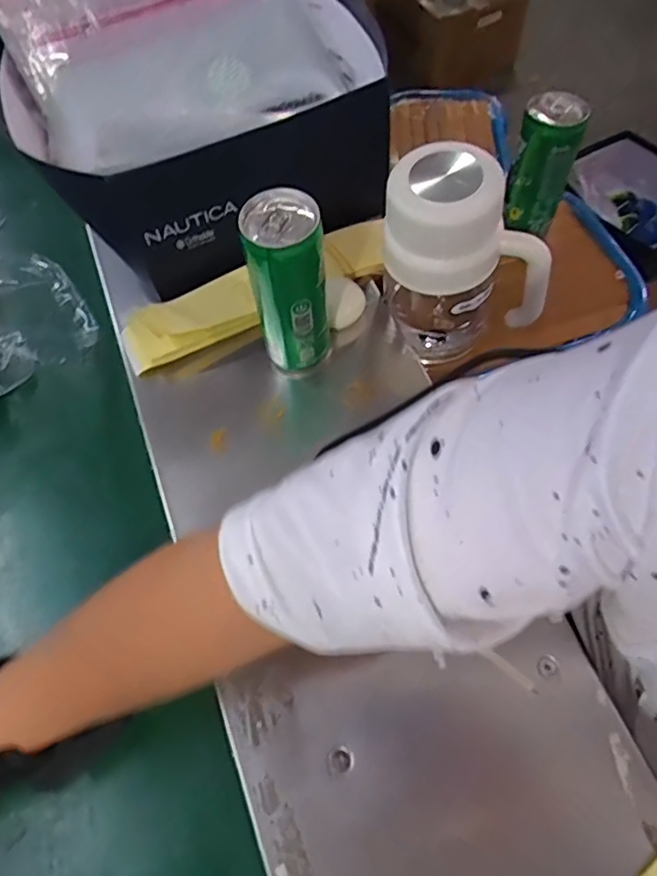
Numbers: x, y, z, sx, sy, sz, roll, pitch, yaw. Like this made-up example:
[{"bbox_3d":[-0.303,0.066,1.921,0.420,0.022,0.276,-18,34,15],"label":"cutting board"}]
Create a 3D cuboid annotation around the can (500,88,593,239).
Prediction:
[{"bbox_3d":[0.207,-0.261,0.563,0.057,0.123,0.059,-1,62,2],"label":"can"}]

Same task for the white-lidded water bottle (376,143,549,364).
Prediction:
[{"bbox_3d":[0.117,-0.139,0.502,0.140,0.191,0.078,20,65,13],"label":"white-lidded water bottle"}]

